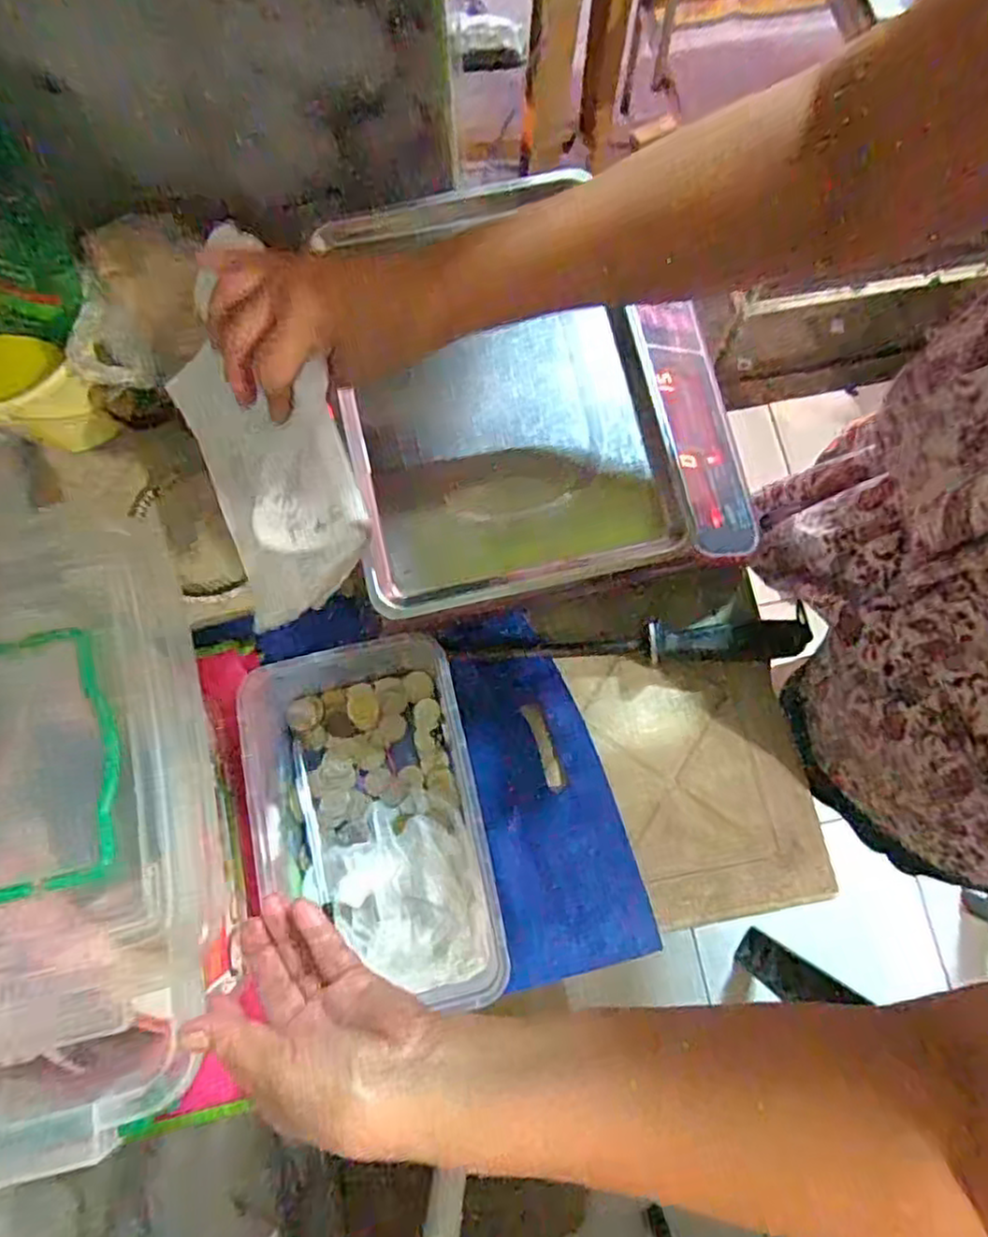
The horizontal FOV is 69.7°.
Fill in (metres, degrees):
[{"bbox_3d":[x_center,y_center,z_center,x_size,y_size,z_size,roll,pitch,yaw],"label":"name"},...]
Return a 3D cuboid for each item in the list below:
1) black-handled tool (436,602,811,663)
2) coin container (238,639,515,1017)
[{"bbox_3d":[0.112,0.019,0.578,0.290,0.025,0.036,-3,76,-1],"label":"black-handled tool"},{"bbox_3d":[-0.095,0.153,0.534,0.168,0.079,0.249,-13,76,-3],"label":"coin container"}]

